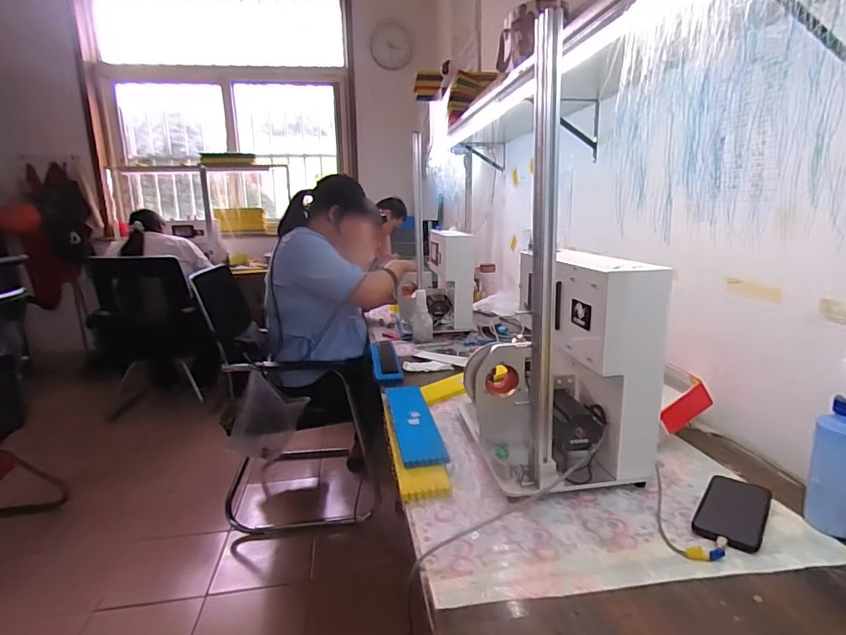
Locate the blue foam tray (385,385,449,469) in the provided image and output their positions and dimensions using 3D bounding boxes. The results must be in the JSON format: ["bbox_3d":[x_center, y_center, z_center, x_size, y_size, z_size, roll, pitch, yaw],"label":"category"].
[{"bbox_3d":[-0.019,0.204,0.960,0.078,0.012,0.326,-5,15,-8],"label":"blue foam tray"}]

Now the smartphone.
[{"bbox_3d":[0.434,0.269,0.668,0.077,0.015,0.161,7,15,40],"label":"smartphone"}]

